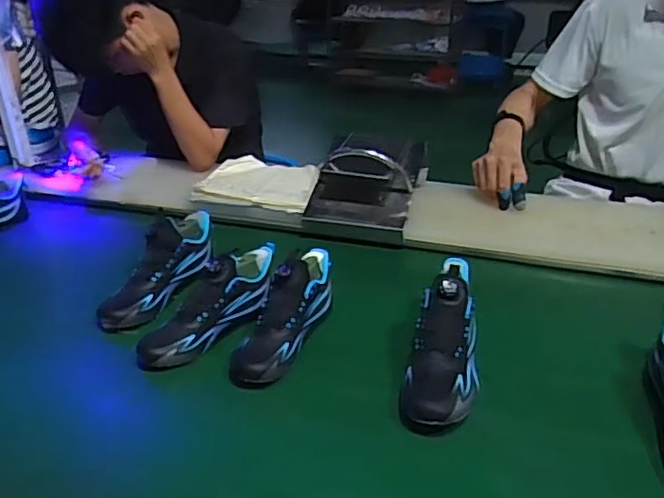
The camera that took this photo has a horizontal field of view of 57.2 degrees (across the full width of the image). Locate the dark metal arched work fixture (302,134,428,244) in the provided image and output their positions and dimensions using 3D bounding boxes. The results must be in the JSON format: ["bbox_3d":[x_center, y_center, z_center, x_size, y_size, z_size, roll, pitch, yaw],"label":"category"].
[{"bbox_3d":[0.075,-0.154,1.277,0.208,0.143,0.264,6,28,16],"label":"dark metal arched work fixture"}]

